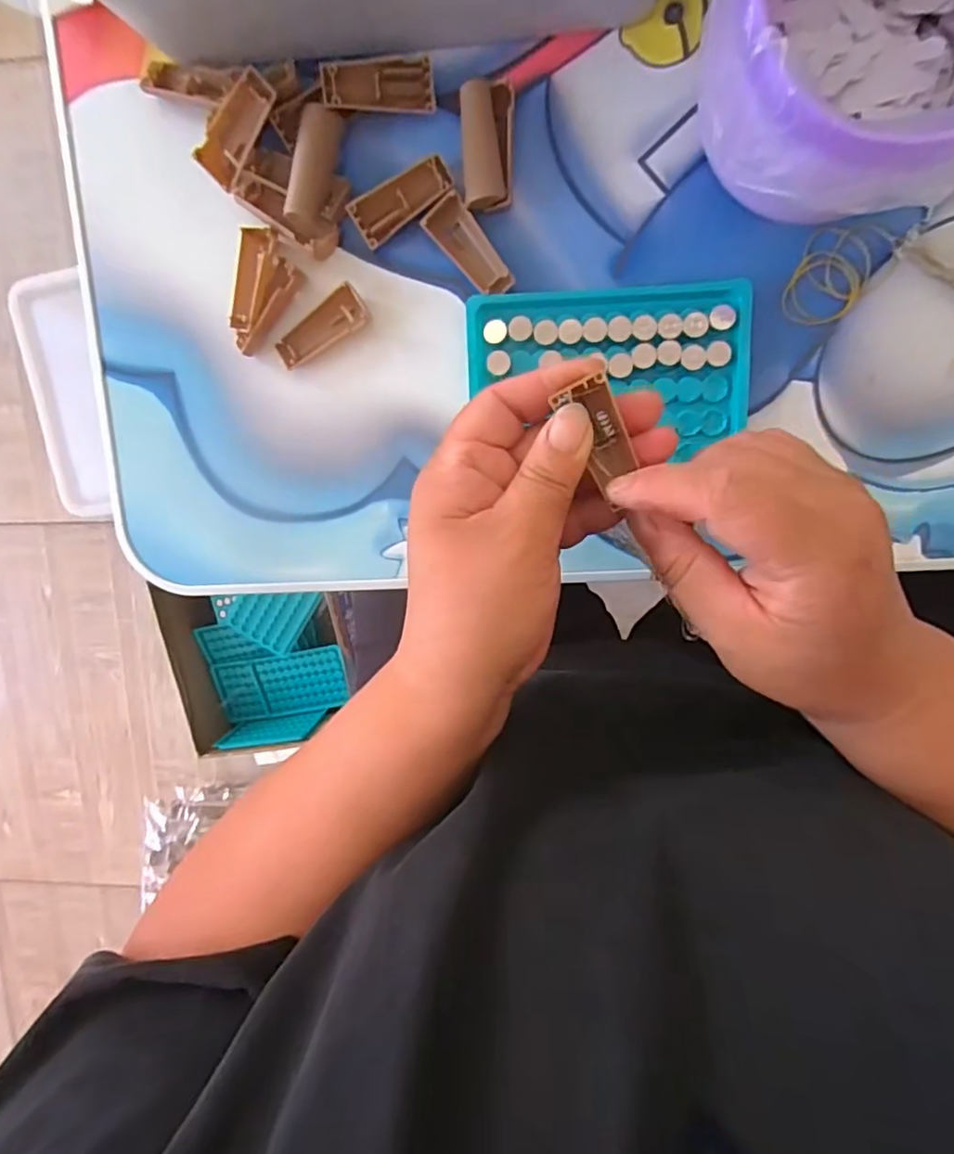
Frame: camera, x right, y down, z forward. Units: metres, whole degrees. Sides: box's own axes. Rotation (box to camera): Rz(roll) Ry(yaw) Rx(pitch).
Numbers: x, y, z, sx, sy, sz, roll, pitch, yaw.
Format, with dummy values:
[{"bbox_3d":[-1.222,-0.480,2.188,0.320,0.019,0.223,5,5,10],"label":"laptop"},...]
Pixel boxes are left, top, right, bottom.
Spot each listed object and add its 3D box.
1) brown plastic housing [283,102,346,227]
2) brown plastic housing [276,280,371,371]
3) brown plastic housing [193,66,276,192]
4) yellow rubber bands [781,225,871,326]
[{"bbox_3d":[-0.075,-0.190,0.282,0.018,0.011,0.050,15,101,3],"label":"brown plastic housing"},{"bbox_3d":[-0.077,-0.123,0.302,0.049,0.006,0.020,-40,94,11],"label":"brown plastic housing"},{"bbox_3d":[-0.112,-0.208,0.279,0.048,0.010,0.023,-36,96,32],"label":"brown plastic housing"},{"bbox_3d":[0.162,-0.138,0.280,0.033,0.004,0.043,24,101,1],"label":"yellow rubber bands"}]

